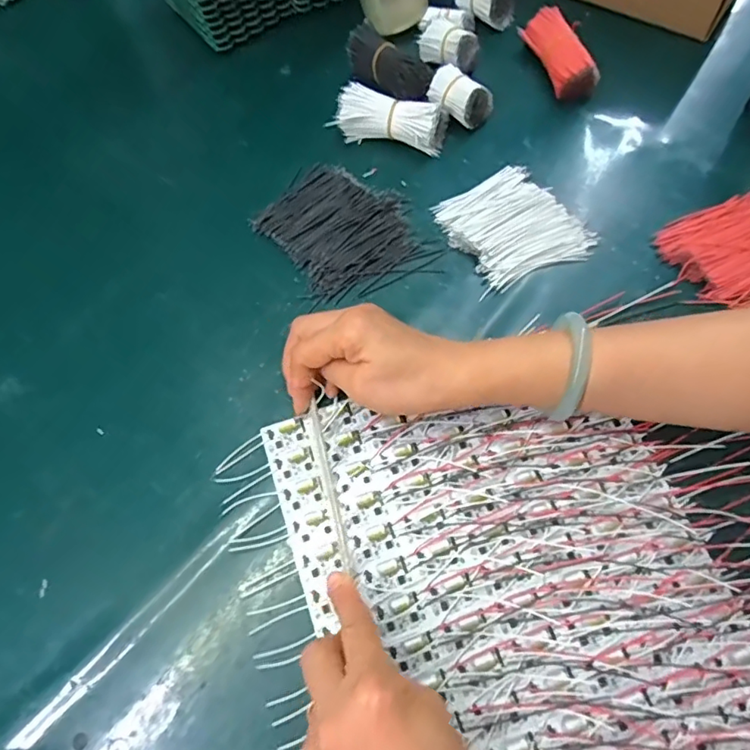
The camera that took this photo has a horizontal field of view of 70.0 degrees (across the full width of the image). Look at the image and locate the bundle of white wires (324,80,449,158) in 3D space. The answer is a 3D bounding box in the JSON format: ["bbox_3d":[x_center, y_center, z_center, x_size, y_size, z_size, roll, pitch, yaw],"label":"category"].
[{"bbox_3d":[0.014,-0.225,0.469,0.094,0.039,0.036,15,68,7],"label":"bundle of white wires"}]

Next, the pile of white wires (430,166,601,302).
[{"bbox_3d":[0.111,-0.123,0.433,0.102,0.013,0.098,-22,68,-8],"label":"pile of white wires"}]

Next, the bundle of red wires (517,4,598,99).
[{"bbox_3d":[0.166,-0.289,0.486,0.033,0.039,0.091,-19,67,-7],"label":"bundle of red wires"}]

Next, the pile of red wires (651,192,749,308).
[{"bbox_3d":[0.281,-0.093,0.408,0.097,0.019,0.093,-25,68,-9],"label":"pile of red wires"}]

